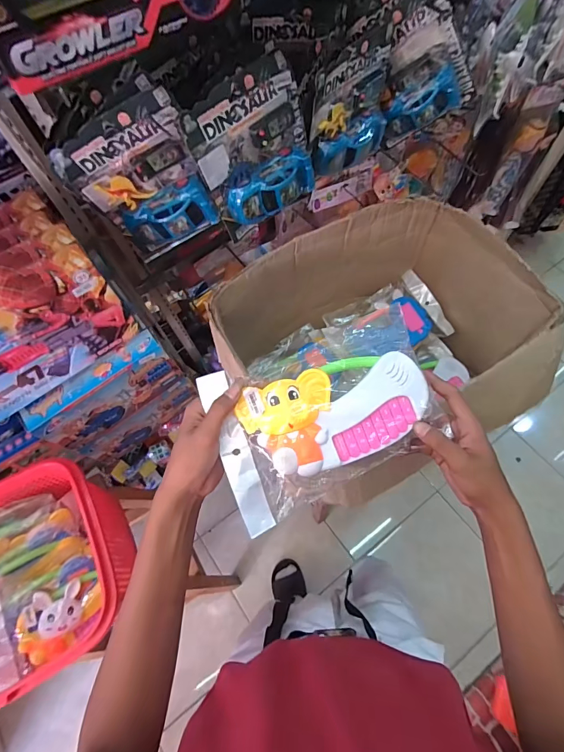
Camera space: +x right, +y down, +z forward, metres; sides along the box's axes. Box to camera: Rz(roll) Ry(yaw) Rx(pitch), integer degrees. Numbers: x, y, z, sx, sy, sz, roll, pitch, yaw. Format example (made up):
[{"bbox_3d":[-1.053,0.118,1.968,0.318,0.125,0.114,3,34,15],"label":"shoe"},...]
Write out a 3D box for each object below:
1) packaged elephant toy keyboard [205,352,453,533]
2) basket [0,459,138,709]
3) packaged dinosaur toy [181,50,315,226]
[{"bbox_3d":[0.047,0.041,0.397,0.226,0.042,0.150,-21,92,-8],"label":"packaged elephant toy keyboard"},{"bbox_3d":[-0.450,0.341,0.585,0.407,0.148,0.285,-29,67,-10],"label":"basket"},{"bbox_3d":[-0.031,-0.354,0.587,0.194,0.170,0.092,-39,69,-14],"label":"packaged dinosaur toy"}]

